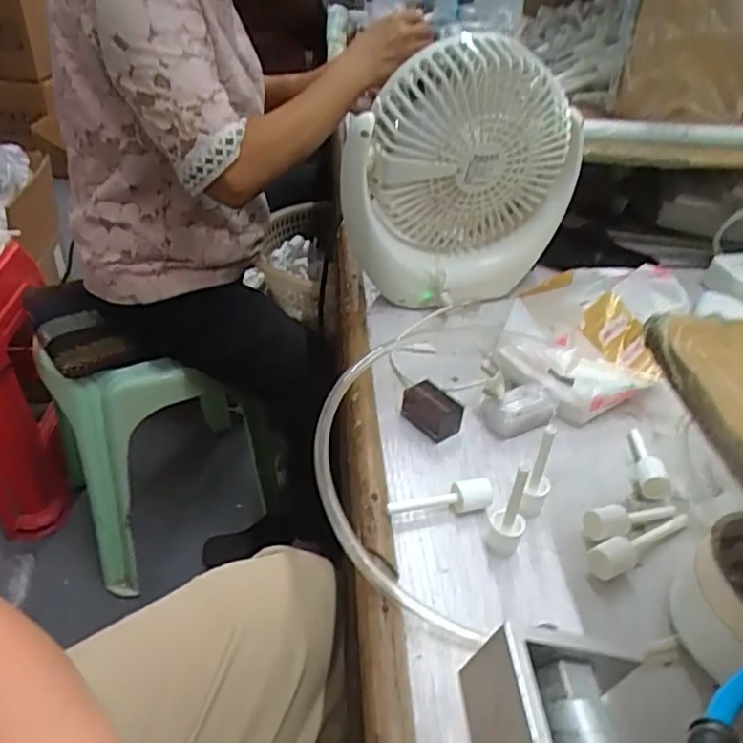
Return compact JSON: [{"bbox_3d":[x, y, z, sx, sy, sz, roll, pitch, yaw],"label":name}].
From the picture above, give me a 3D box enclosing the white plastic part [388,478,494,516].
[{"bbox_3d":[0.042,0.078,0.390,0.066,0.012,0.015,-8,38,-14],"label":"white plastic part"}]

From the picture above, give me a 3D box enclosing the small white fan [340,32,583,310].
[{"bbox_3d":[0.072,-0.161,0.545,0.189,0.199,0.077,-10,39,-16],"label":"small white fan"}]

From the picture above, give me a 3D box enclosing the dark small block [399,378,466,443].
[{"bbox_3d":[0.044,0.027,0.455,0.028,0.022,0.038,-23,44,-31],"label":"dark small block"}]

